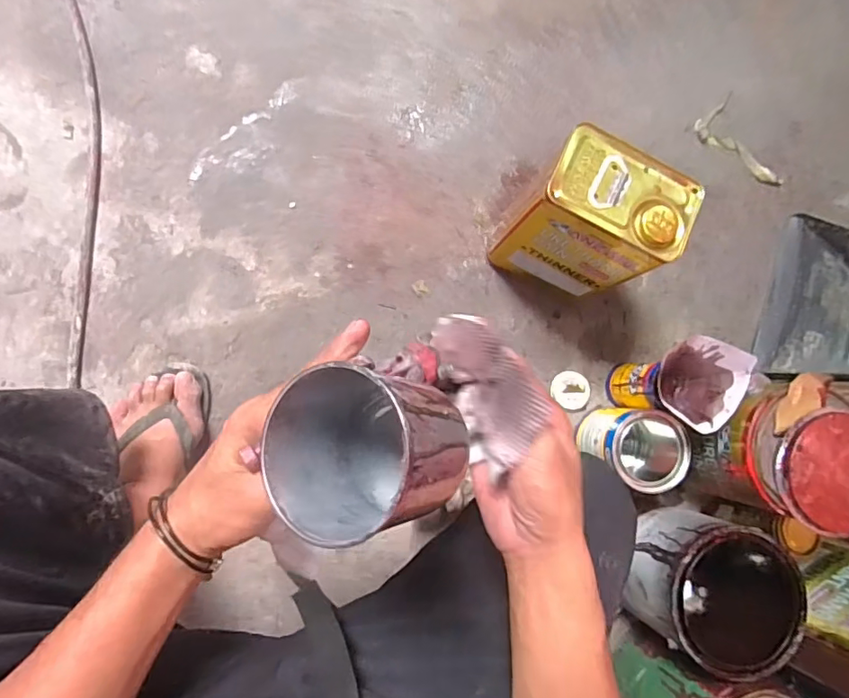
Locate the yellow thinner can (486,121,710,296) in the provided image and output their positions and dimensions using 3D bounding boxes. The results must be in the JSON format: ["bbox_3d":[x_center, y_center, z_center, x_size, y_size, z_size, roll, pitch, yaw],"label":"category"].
[{"bbox_3d":[0.206,-0.158,0.706,0.163,0.252,0.115,24,83,-5],"label":"yellow thinner can"}]

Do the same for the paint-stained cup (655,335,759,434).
[{"bbox_3d":[0.350,0.044,0.696,0.102,0.075,0.111,1,85,-8],"label":"paint-stained cup"}]

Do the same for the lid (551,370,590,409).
[{"bbox_3d":[0.229,0.063,0.828,0.060,0.014,0.054,25,82,-5],"label":"lid"}]

